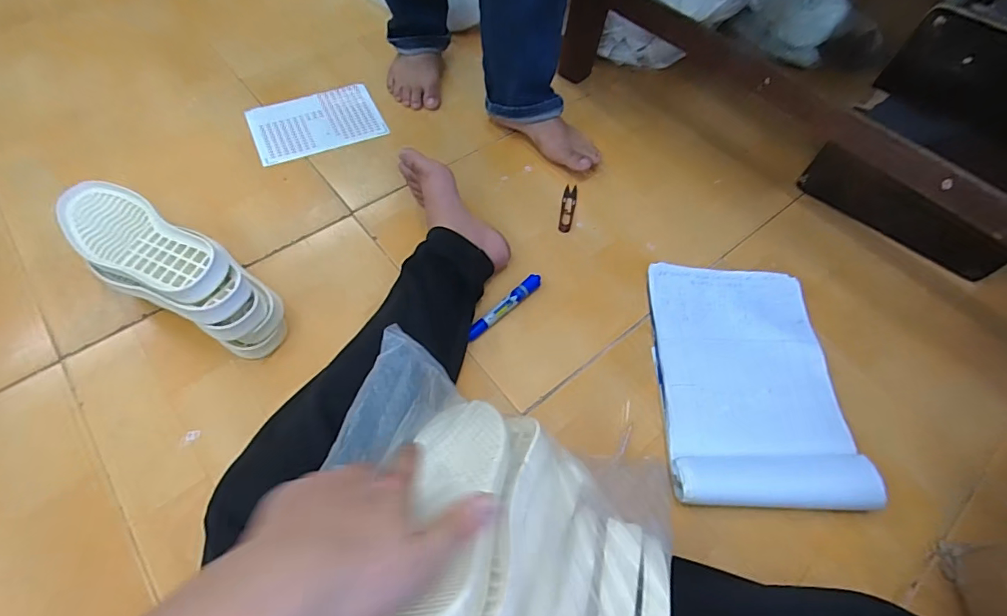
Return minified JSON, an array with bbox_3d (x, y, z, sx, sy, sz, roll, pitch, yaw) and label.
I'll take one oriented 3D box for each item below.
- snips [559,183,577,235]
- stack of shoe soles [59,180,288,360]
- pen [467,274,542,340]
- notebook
[{"bbox_3d":[0.103,-0.160,0.762,0.021,0.004,0.102,11,60,4],"label":"snips"},{"bbox_3d":[-0.423,-0.047,0.598,0.309,0.113,0.096,30,63,14],"label":"stack of shoe soles"},{"bbox_3d":[0.002,-0.002,0.650,0.018,0.014,0.133,41,67,19],"label":"pen"},{"bbox_3d":[0.312,0.079,0.607,0.228,0.036,0.331,3,60,-1],"label":"notebook"}]

